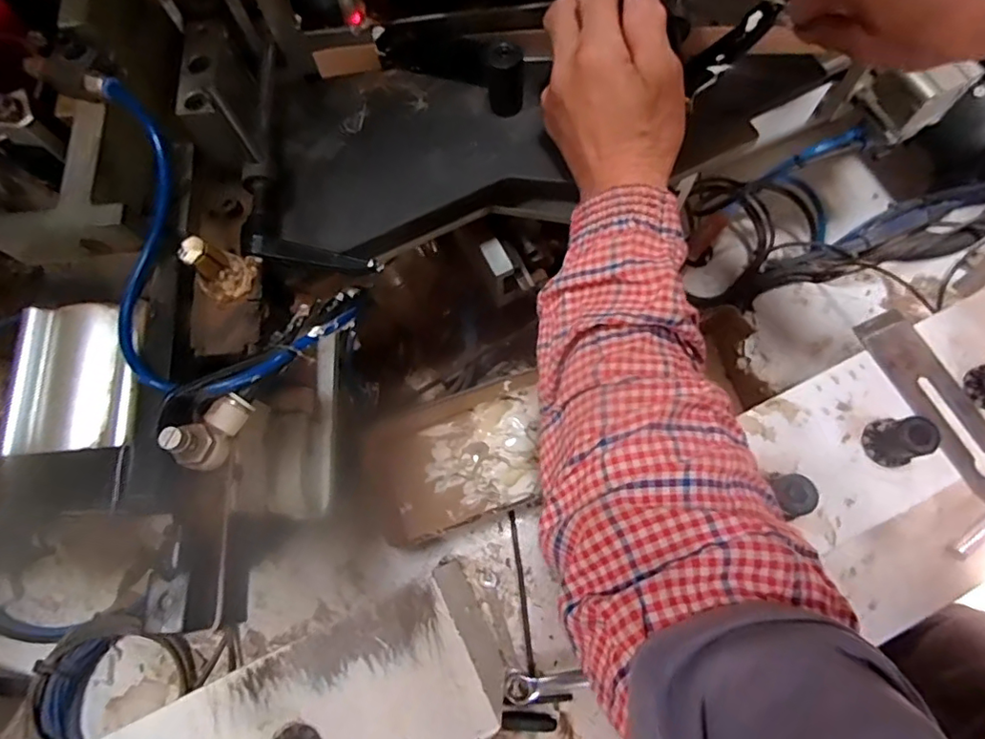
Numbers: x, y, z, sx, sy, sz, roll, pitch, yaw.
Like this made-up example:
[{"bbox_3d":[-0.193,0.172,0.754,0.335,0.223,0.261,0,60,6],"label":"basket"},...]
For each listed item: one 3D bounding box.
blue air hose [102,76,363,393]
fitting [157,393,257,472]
[{"bbox_3d":[-0.172,-0.055,0.306,0.163,0.080,0.107,39,78,13],"label":"blue air hose"},{"bbox_3d":[-0.143,0.029,0.277,0.017,0.034,0.041,23,75,9],"label":"fitting"}]

